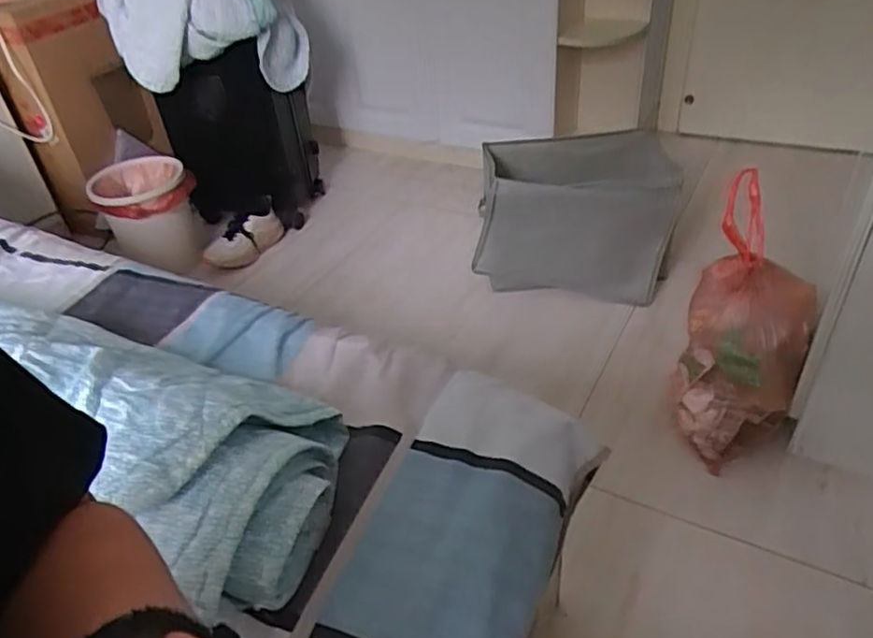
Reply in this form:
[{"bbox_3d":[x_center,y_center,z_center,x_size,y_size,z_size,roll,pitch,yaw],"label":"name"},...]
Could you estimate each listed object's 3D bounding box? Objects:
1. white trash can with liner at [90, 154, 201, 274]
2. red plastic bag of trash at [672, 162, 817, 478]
[{"bbox_3d":[-0.774,-0.284,1.794,0.259,0.260,0.297,-21,42,-17],"label":"white trash can with liner"},{"bbox_3d":[0.547,0.018,1.162,0.194,0.523,0.136,8,12,17],"label":"red plastic bag of trash"}]

